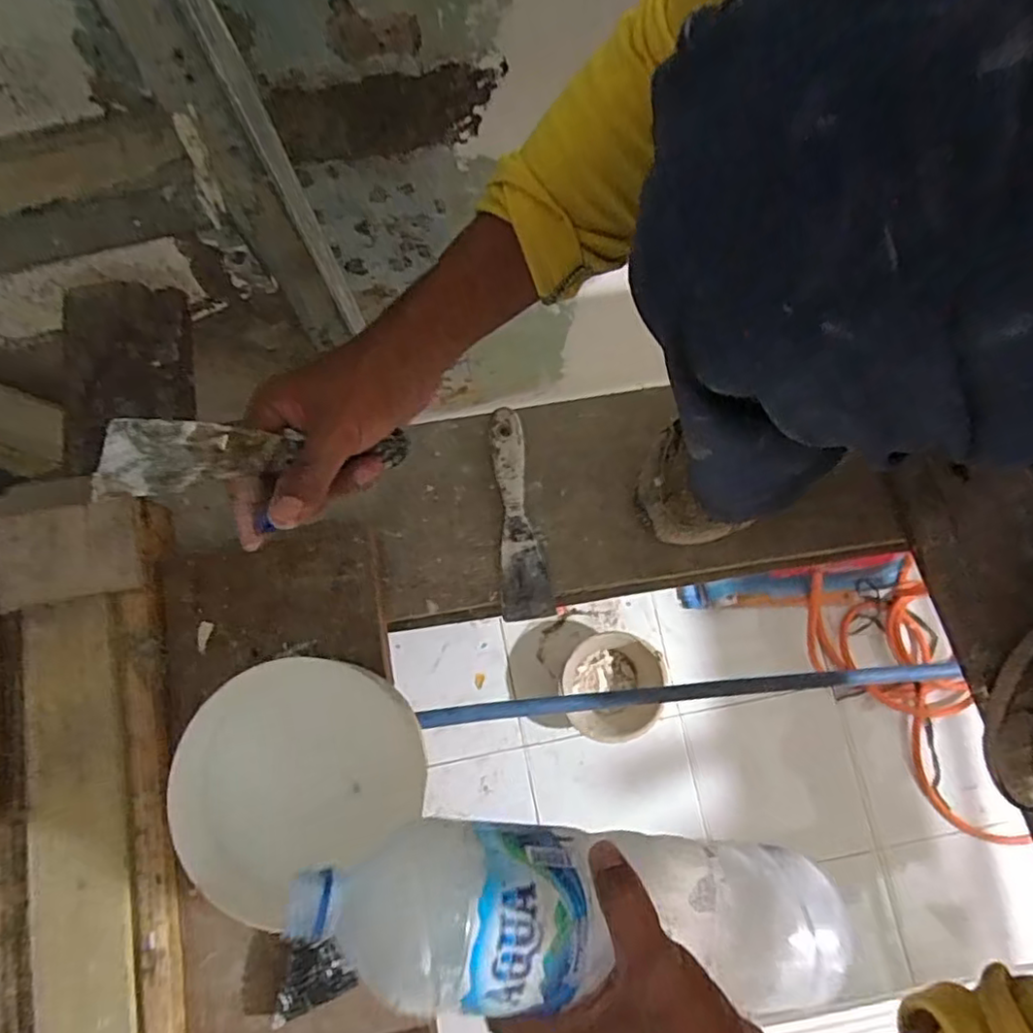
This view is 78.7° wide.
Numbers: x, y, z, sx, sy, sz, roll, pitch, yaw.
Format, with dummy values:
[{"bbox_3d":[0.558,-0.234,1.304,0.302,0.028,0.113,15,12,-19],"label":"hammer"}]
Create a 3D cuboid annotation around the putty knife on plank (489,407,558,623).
[{"bbox_3d":[-0.003,-0.002,0.566,0.044,0.023,0.185,-10,80,-2],"label":"putty knife on plank"}]

